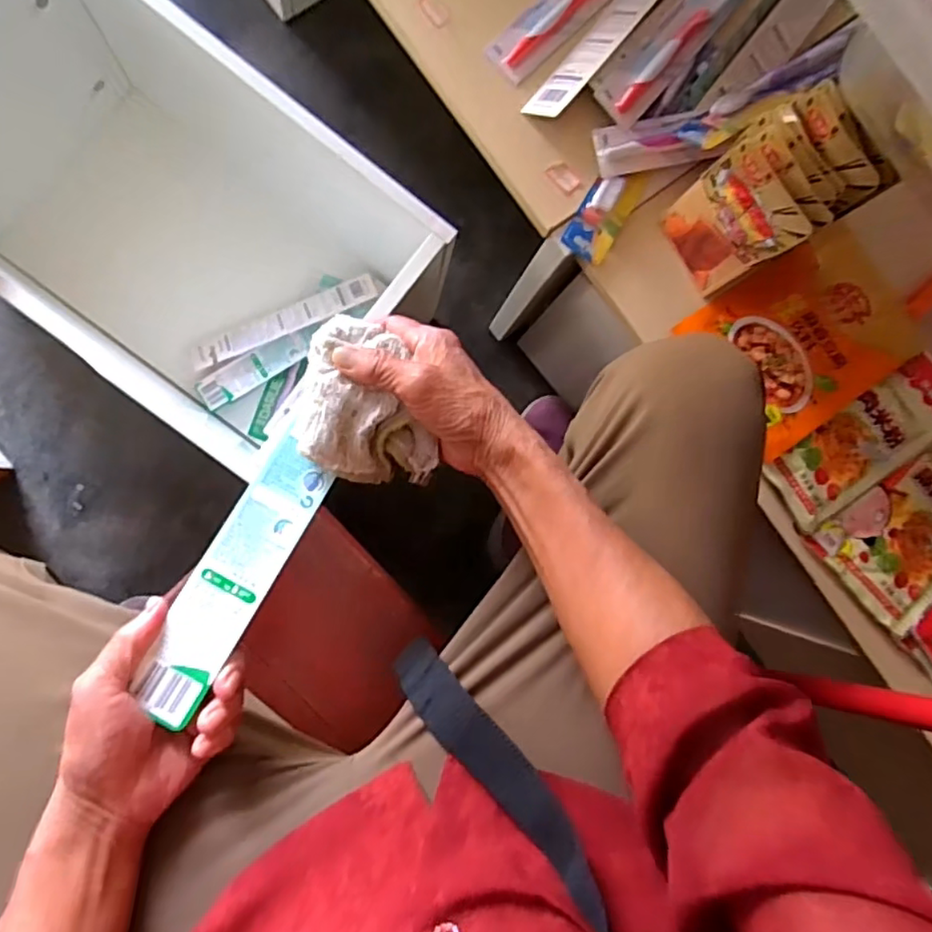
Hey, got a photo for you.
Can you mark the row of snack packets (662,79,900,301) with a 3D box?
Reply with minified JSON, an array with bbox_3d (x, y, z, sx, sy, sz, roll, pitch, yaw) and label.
[{"bbox_3d":[0.226,-0.203,0.483,0.071,0.140,0.090,-36,93,-8],"label":"row of snack packets"}]

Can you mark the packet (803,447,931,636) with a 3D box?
[{"bbox_3d":[0.427,0.050,0.569,0.211,0.012,0.117,-35,92,-8],"label":"packet"}]

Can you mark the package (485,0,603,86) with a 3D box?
[{"bbox_3d":[0.109,-0.428,0.545,0.043,0.015,0.238,44,82,-4],"label":"package"}]

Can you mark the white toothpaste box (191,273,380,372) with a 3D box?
[{"bbox_3d":[-0.221,-0.178,0.767,0.234,0.021,0.036,-25,91,-9],"label":"white toothpaste box"}]

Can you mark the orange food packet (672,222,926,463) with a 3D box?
[{"bbox_3d":[0.311,-0.121,0.556,0.193,0.009,0.145,-32,92,-8],"label":"orange food packet"}]

